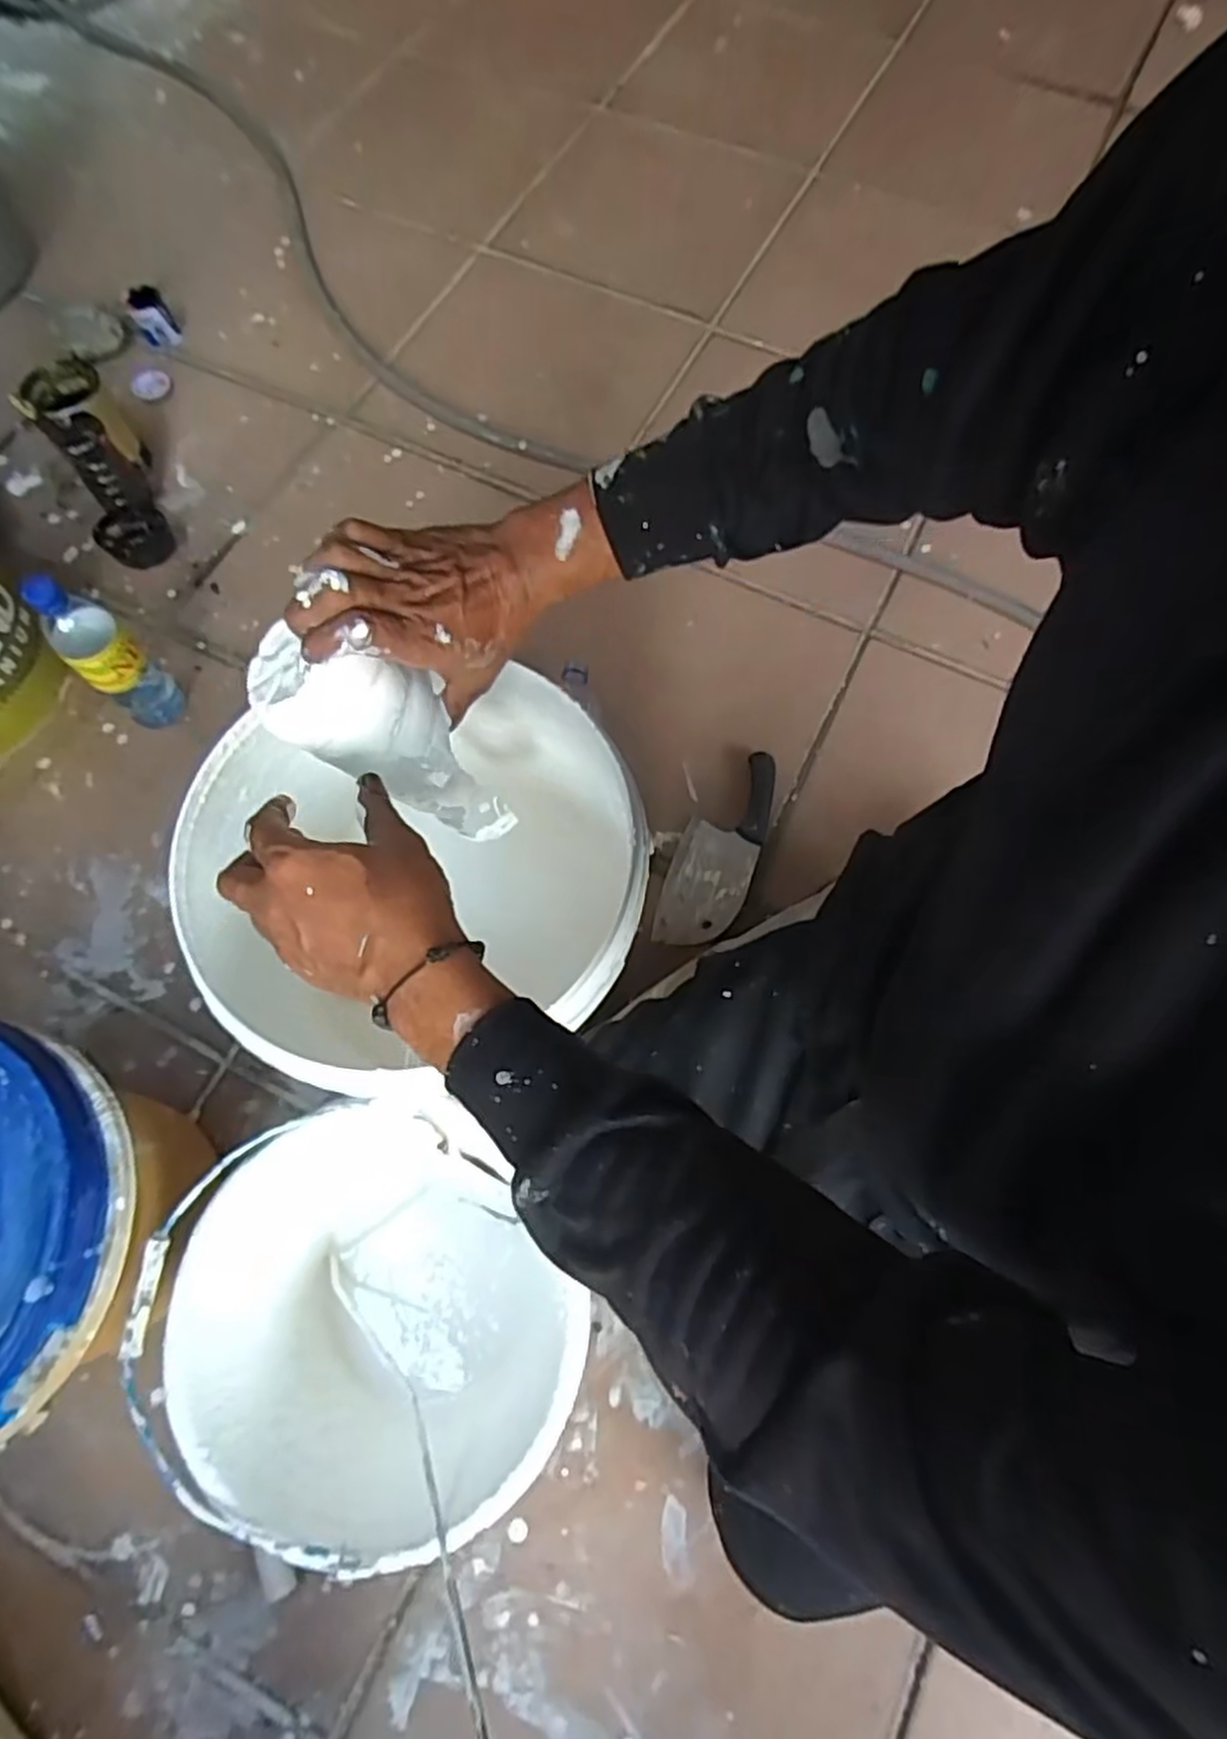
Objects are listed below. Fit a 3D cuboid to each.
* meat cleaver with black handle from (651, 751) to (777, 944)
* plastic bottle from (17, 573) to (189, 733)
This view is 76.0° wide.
[{"bbox_3d":[0.119,-0.024,0.878,0.086,0.024,0.234,18,71,6],"label":"meat cleaver with black handle"},{"bbox_3d":[-0.545,-0.230,0.848,0.062,0.200,0.066,0,70,-1],"label":"plastic bottle"}]

